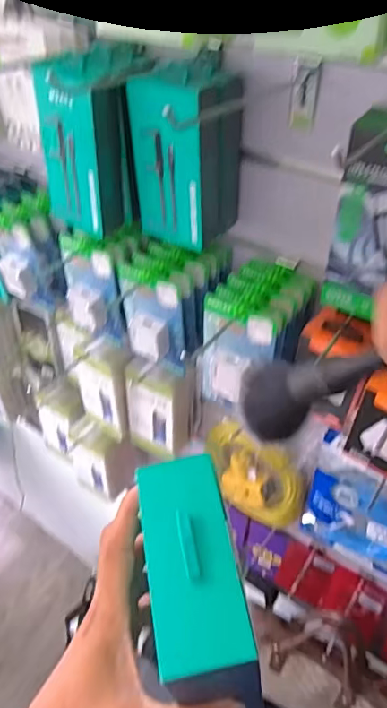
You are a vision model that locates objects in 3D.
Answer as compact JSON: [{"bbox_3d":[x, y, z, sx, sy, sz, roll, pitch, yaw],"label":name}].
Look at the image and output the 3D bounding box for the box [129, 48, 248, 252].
[{"bbox_3d":[-0.008,-0.201,0.526,0.088,0.163,0.083,27,50,26],"label":"box"}]

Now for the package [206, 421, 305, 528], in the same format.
[{"bbox_3d":[0.092,0.191,0.841,0.176,0.203,0.046,28,50,27],"label":"package"}]

